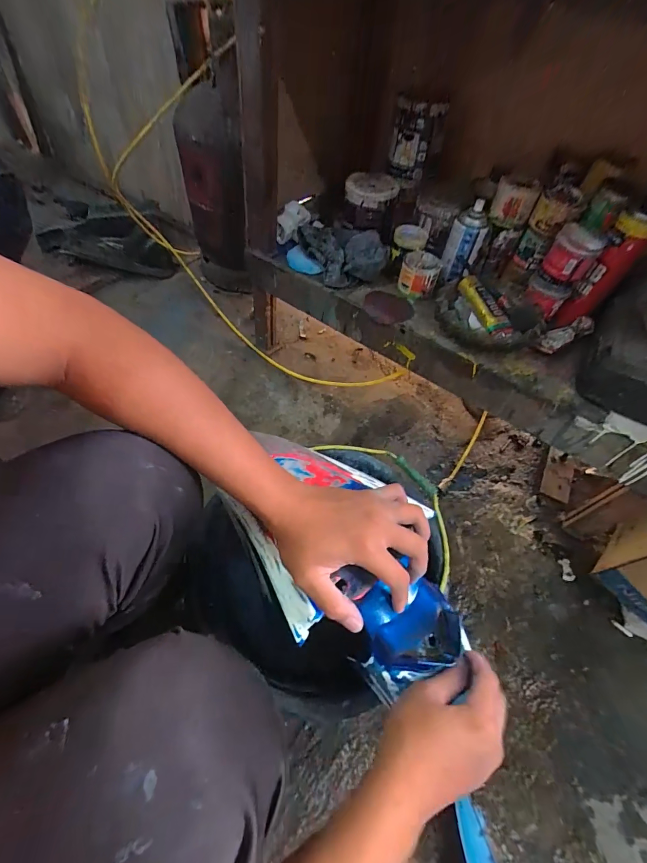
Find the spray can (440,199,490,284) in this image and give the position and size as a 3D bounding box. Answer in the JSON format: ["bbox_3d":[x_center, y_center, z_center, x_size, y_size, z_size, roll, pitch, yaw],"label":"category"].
[{"bbox_3d":[0.268,-0.356,0.702,0.066,0.127,0.054,0,55,-4],"label":"spray can"}]

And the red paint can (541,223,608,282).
[{"bbox_3d":[0.421,-0.303,0.616,0.069,0.066,0.060,28,58,15],"label":"red paint can"}]

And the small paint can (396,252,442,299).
[{"bbox_3d":[0.189,-0.312,0.720,0.070,0.057,0.078,14,55,6],"label":"small paint can"}]

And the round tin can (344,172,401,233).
[{"bbox_3d":[0.094,-0.466,0.740,0.100,0.072,0.089,7,55,1],"label":"round tin can"}]

